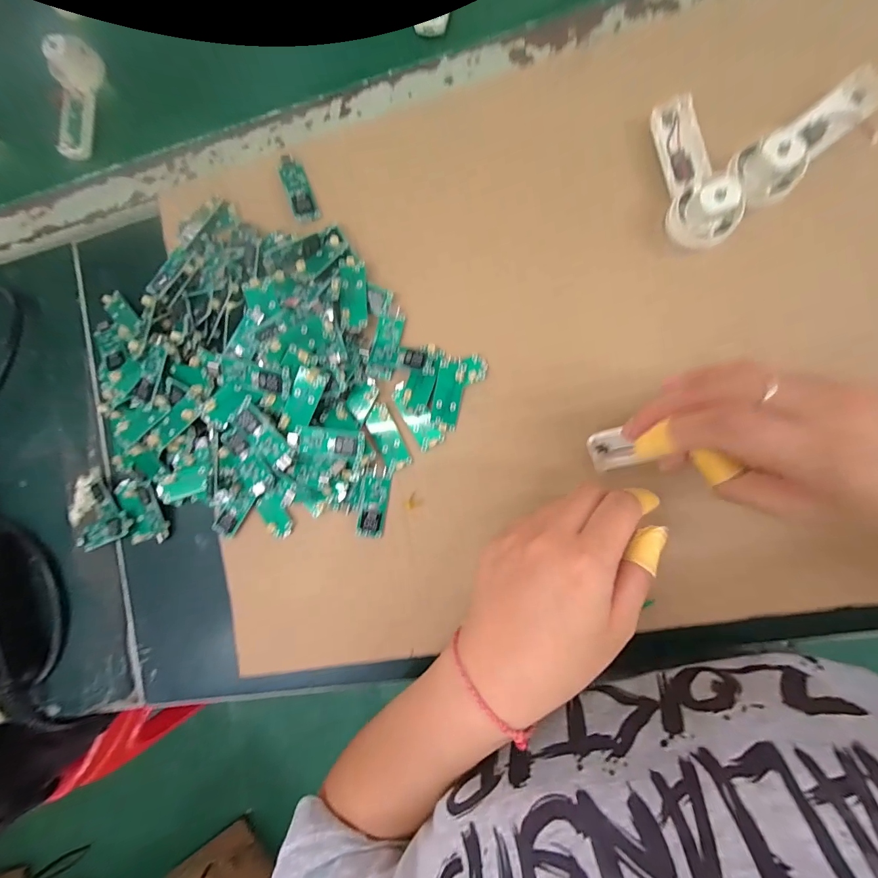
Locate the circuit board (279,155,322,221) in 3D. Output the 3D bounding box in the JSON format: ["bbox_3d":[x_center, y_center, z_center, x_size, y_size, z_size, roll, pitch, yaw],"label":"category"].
[{"bbox_3d":[-0.107,-0.191,0.291,0.017,0.006,0.052,-21,86,8],"label":"circuit board"}]

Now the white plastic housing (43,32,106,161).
[{"bbox_3d":[-0.314,-0.291,0.323,0.029,0.024,0.093,0,89,9],"label":"white plastic housing"}]

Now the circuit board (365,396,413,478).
[{"bbox_3d":[-0.039,-0.002,0.280,0.022,0.004,0.052,-25,85,8],"label":"circuit board"}]

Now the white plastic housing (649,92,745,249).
[{"bbox_3d":[0.161,-0.169,0.241,0.036,0.035,0.095,-10,88,9],"label":"white plastic housing"}]

